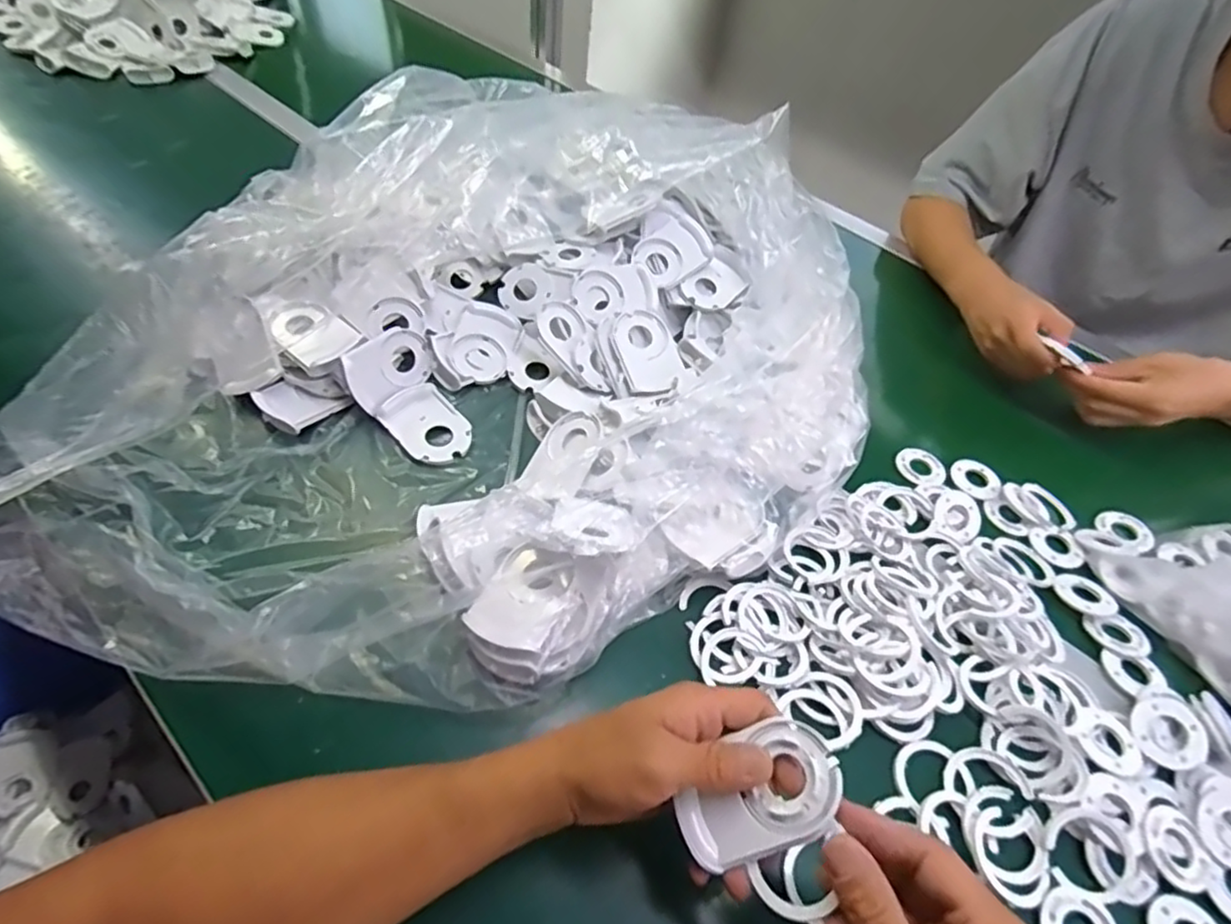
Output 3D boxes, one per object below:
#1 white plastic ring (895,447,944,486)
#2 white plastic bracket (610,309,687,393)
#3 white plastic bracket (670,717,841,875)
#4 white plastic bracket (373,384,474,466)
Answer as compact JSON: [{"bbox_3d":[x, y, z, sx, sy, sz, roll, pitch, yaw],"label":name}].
[{"bbox_3d":[0.283,0.005,0.600,0.041,0.008,0.040,2,52,-3],"label":"white plastic ring"},{"bbox_3d":[0.030,-0.100,0.588,0.053,0.015,0.089,-16,73,-10],"label":"white plastic bracket"},{"bbox_3d":[0.070,0.166,0.328,0.084,0.010,0.056,-31,48,12],"label":"white plastic bracket"},{"bbox_3d":[-0.159,-0.033,0.554,0.059,0.012,0.078,-36,62,-27],"label":"white plastic bracket"}]

